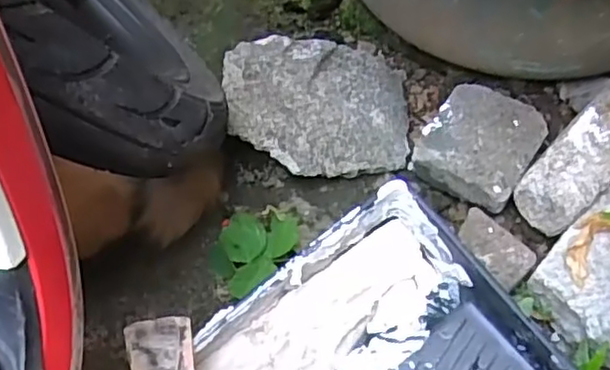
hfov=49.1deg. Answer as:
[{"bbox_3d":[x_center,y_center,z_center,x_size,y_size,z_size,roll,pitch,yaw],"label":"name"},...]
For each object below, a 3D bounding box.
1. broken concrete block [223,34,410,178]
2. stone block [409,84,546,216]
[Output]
[{"bbox_3d":[0.013,-0.082,0.720,0.198,0.032,0.164,-1,64,-18],"label":"broken concrete block"},{"bbox_3d":[0.181,-0.042,0.693,0.110,0.039,0.118,33,64,17],"label":"stone block"}]

